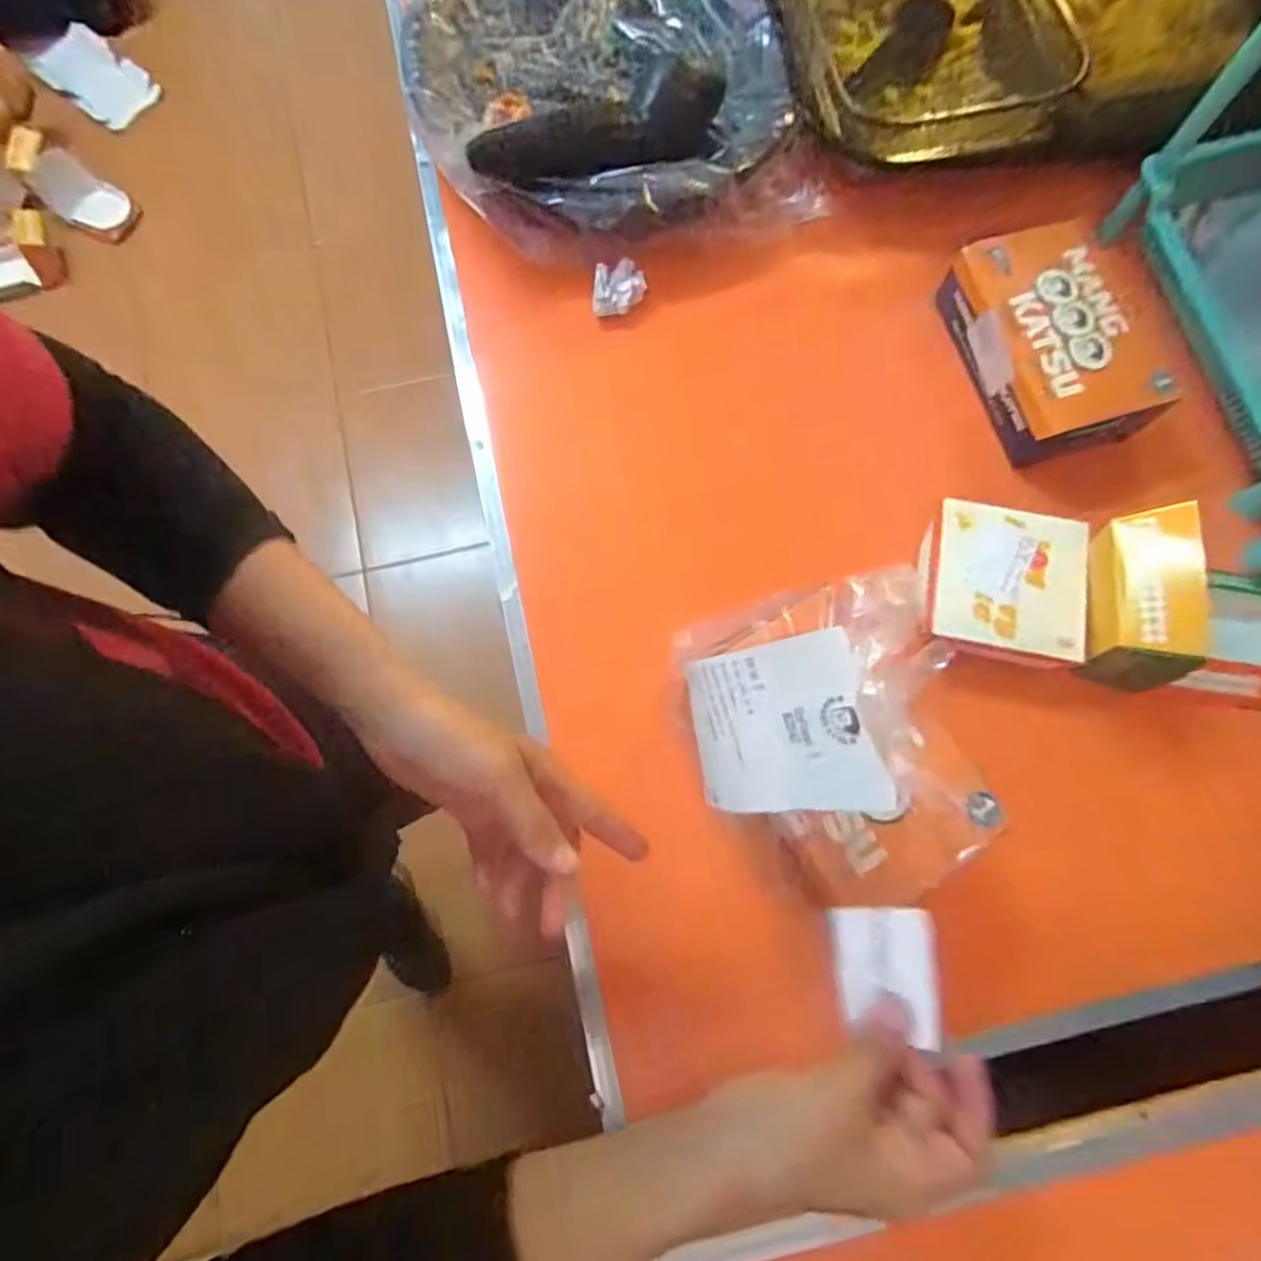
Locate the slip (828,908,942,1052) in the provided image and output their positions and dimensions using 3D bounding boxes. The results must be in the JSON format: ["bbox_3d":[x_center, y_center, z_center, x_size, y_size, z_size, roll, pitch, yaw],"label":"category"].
[{"bbox_3d":[0.114,0.154,0.307,0.042,0.007,0.056,-8,80,16],"label":"slip"}]

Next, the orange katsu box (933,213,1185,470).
[{"bbox_3d":[0.345,-0.232,0.563,0.130,0.066,0.184,-14,77,-3],"label":"orange katsu box"}]

